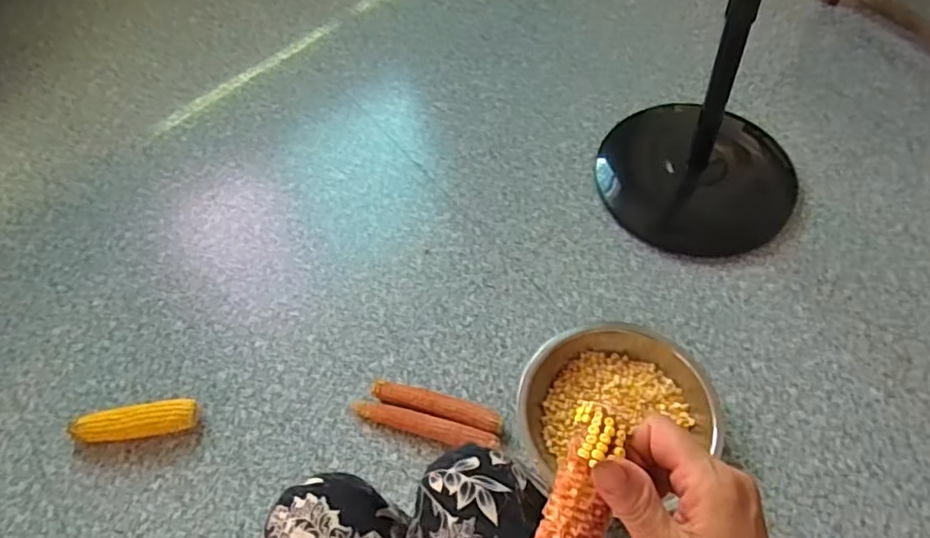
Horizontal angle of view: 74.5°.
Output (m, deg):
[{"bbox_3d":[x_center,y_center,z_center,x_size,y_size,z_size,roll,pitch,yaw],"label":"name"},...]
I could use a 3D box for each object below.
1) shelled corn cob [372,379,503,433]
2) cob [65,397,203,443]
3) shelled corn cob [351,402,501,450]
[{"bbox_3d":[-0.044,0.210,0.940,0.205,0.033,0.039,11,57,10],"label":"shelled corn cob"},{"bbox_3d":[-0.505,0.234,0.931,0.188,0.055,0.050,-11,56,-4],"label":"cob"},{"bbox_3d":[-0.062,0.238,0.924,0.230,0.030,0.035,12,57,11],"label":"shelled corn cob"}]

